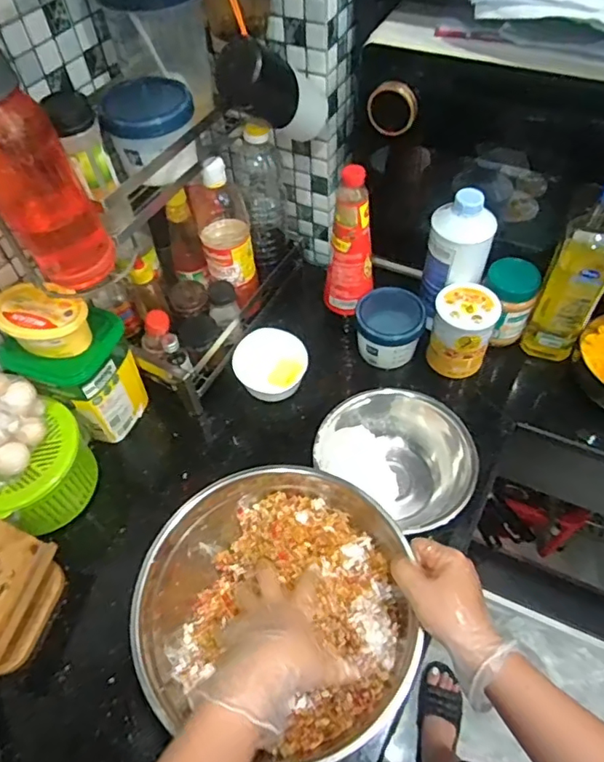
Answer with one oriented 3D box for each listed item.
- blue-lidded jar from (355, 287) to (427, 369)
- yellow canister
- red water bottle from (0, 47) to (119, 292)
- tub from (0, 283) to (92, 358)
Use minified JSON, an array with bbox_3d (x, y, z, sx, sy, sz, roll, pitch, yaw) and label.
[{"bbox_3d":[0.132,-0.077,0.810,0.104,0.087,0.085,7,55,8],"label":"blue-lidded jar"},{"bbox_3d":[0.230,-0.070,0.787,0.081,0.120,0.078,-2,54,2],"label":"yellow canister"},{"bbox_3d":[-0.244,-0.190,0.480,0.081,0.229,0.073,-26,57,-15],"label":"red water bottle"},{"bbox_3d":[-0.309,-0.073,0.648,0.112,0.056,0.078,24,59,19],"label":"tub"}]

